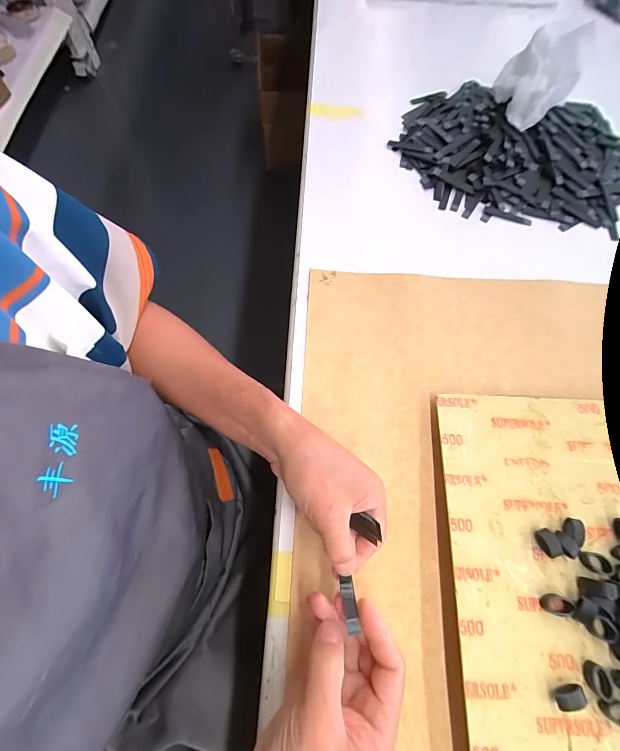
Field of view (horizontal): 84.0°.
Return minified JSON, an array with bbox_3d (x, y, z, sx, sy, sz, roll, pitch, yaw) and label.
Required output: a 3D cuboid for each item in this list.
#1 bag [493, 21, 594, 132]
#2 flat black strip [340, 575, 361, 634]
[{"bbox_3d":[0.273,-0.365,0.418,0.064,0.083,0.077,-29,74,-11],"label":"bag"},{"bbox_3d":[0.028,0.162,0.245,0.010,0.004,0.032,-7,53,-4],"label":"flat black strip"}]

